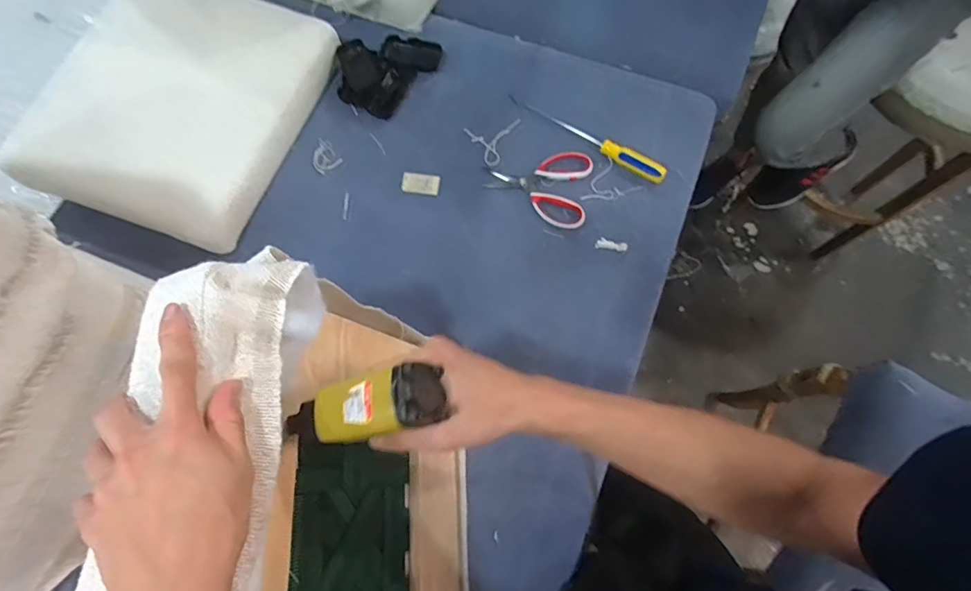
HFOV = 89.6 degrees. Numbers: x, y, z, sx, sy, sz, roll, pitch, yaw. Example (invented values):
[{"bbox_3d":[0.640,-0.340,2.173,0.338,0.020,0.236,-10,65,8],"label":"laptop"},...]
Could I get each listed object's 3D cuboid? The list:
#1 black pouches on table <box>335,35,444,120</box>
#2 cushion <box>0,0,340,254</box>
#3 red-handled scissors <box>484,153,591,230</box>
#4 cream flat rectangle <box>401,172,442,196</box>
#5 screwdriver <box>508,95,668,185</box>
[{"bbox_3d":[-0.185,-0.415,0.883,0.145,0.057,0.190,38,78,12],"label":"black pouches on table"},{"bbox_3d":[-0.524,-0.343,0.824,0.416,0.074,0.458,19,75,7],"label":"cushion"},{"bbox_3d":[0.086,-0.186,0.812,0.168,0.011,0.135,11,74,5],"label":"red-handled scissors"},{"bbox_3d":[-0.109,-0.191,0.832,0.064,0.005,0.038,10,76,4],"label":"cream flat rectangle"},{"bbox_3d":[0.172,-0.278,0.836,0.304,0.027,0.033,35,77,11],"label":"screwdriver"}]

